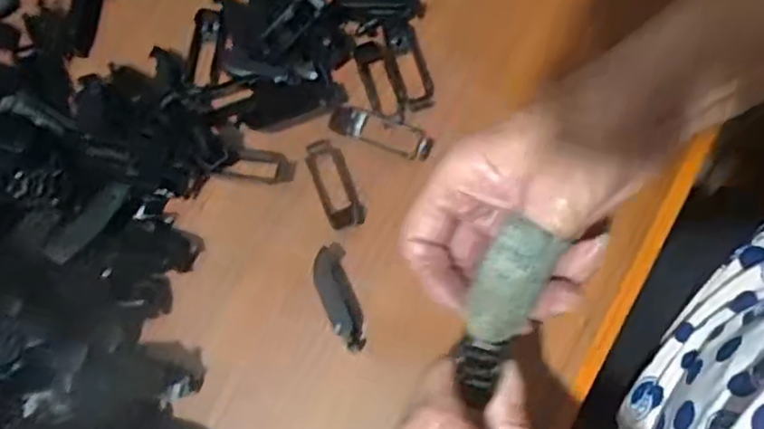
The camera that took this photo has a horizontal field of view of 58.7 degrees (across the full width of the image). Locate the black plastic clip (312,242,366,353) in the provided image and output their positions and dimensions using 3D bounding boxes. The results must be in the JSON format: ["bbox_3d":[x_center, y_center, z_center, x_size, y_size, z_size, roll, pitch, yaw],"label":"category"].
[{"bbox_3d":[-0.022,0.043,0.351,0.018,0.015,0.057,-16,70,-2],"label":"black plastic clip"}]

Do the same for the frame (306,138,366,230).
[{"bbox_3d":[-0.027,-0.018,0.376,0.020,0.004,0.054,-21,70,-4],"label":"frame"}]

